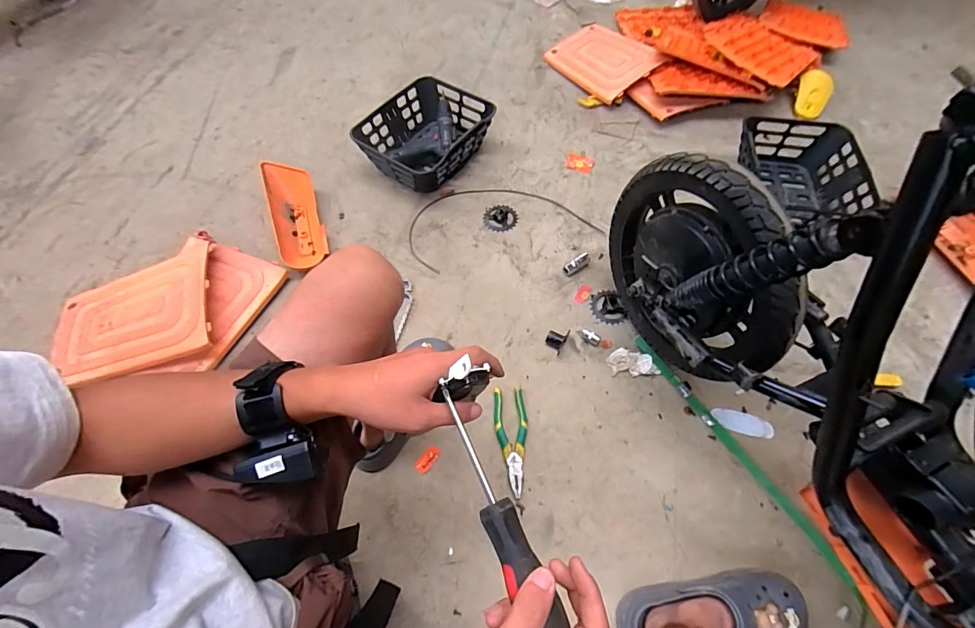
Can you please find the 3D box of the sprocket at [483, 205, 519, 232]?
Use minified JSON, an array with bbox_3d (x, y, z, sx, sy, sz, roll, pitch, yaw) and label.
[{"bbox_3d":[0.034,-0.242,1.048,0.086,0.007,0.083,-8,62,-3],"label":"sprocket"}]

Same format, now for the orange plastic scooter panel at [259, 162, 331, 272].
[{"bbox_3d":[-0.481,-0.250,1.031,0.117,0.054,0.316,-20,63,-9],"label":"orange plastic scooter panel"}]

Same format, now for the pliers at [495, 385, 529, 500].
[{"bbox_3d":[0.046,0.235,0.776,0.061,0.020,0.194,-2,62,0],"label":"pliers"}]

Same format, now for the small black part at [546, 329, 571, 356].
[{"bbox_3d":[0.145,0.049,0.867,0.040,0.024,0.060,26,65,14],"label":"small black part"}]

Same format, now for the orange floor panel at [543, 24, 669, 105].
[{"bbox_3d":[0.365,-0.820,1.325,0.261,0.020,0.336,-36,64,-9],"label":"orange floor panel"}]

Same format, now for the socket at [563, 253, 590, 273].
[{"bbox_3d":[0.207,-0.118,0.961,0.074,0.020,0.019,-34,66,-16],"label":"socket"}]

